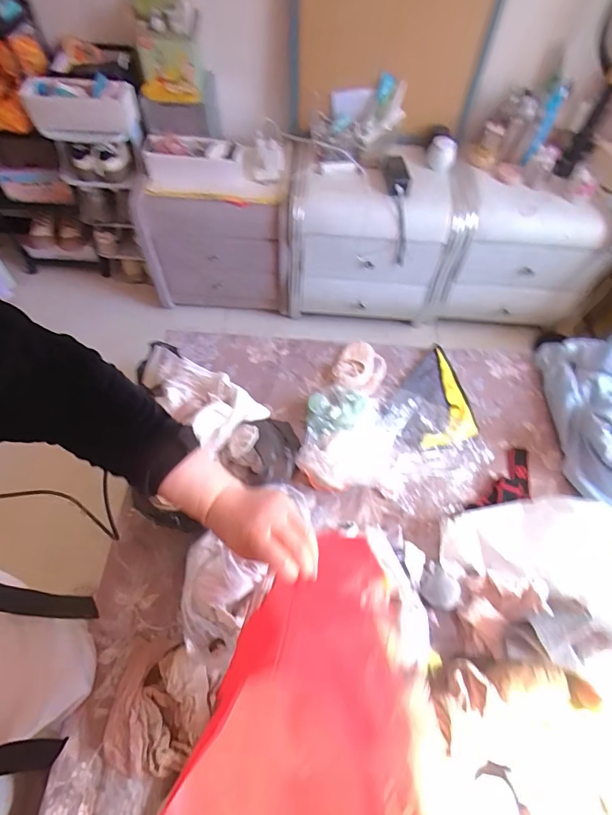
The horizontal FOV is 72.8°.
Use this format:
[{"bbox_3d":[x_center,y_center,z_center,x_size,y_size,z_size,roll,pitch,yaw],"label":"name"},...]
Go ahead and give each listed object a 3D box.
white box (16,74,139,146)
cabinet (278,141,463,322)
[{"bbox_3d":[-0.601,-0.805,1.124,0.278,0.116,0.087,-2,61,-4],"label":"white box"},{"bbox_3d":[0.190,-0.556,1.397,0.500,0.426,0.290,2,60,-2],"label":"cabinet"}]

